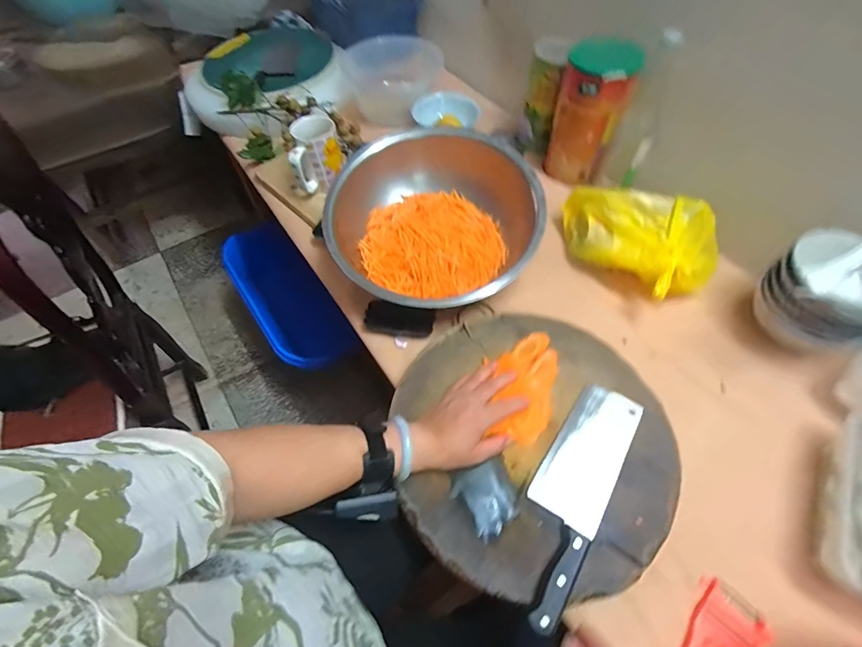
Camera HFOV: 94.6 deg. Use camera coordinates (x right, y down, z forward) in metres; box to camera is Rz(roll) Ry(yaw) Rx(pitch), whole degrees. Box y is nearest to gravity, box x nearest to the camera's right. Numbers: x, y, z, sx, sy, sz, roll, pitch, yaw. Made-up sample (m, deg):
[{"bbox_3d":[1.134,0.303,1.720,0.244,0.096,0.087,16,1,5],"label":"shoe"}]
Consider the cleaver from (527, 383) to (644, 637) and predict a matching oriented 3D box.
[{"bbox_3d":[0.169,0.193,0.472,0.081,0.016,0.284,31,62,18],"label":"cleaver"}]

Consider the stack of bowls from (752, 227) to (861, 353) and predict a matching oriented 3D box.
[{"bbox_3d":[0.558,-0.031,0.586,0.135,0.157,0.117,17,59,11],"label":"stack of bowls"}]

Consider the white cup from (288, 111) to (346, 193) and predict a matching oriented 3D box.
[{"bbox_3d":[-0.214,-0.319,0.753,0.082,0.103,0.095,-5,57,-3],"label":"white cup"}]

